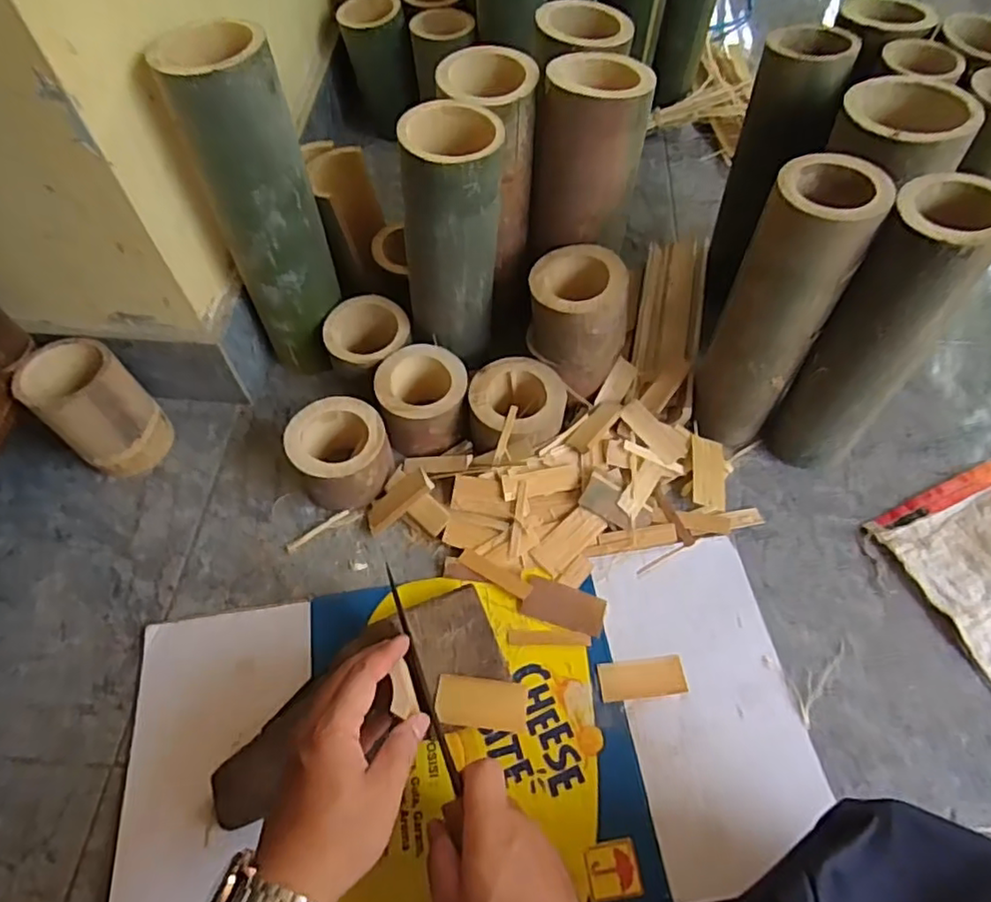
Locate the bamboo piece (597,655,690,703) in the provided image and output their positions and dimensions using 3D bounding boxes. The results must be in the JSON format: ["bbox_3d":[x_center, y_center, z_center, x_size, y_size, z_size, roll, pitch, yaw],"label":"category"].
[{"bbox_3d":[0.124,0.191,0.543,0.071,0.005,0.032,-6,58,-2],"label":"bamboo piece"}]

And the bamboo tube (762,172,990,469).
[{"bbox_3d":[0.329,-0.090,0.566,0.078,0.283,0.089,37,66,22],"label":"bamboo tube"}]

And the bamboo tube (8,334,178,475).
[{"bbox_3d":[-0.386,-0.039,0.636,0.085,0.129,0.085,-36,64,-19],"label":"bamboo tube"}]

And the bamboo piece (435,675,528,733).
[{"bbox_3d":[-0.011,0.202,0.514,0.072,0.005,0.037,7,71,-2],"label":"bamboo piece"}]

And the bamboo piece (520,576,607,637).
[{"bbox_3d":[0.063,0.138,0.577,0.071,0.007,0.034,16,60,11],"label":"bamboo piece"}]

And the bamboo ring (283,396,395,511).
[{"bbox_3d":[-0.149,0.004,0.633,0.088,0.079,0.087,-1,58,1],"label":"bamboo ring"}]

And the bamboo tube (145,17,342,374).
[{"bbox_3d":[-0.213,-0.216,0.613,0.094,0.304,0.091,-24,60,-13],"label":"bamboo tube"}]

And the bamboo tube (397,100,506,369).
[{"bbox_3d":[-0.039,-0.185,0.609,0.095,0.243,0.082,-6,58,-2],"label":"bamboo tube"}]

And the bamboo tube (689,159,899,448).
[{"bbox_3d":[0.245,-0.108,0.576,0.082,0.282,0.076,33,64,20],"label":"bamboo tube"}]

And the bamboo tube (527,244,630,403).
[{"bbox_3d":[0.080,-0.129,0.642,0.094,0.115,0.093,-3,58,-1],"label":"bamboo tube"}]

